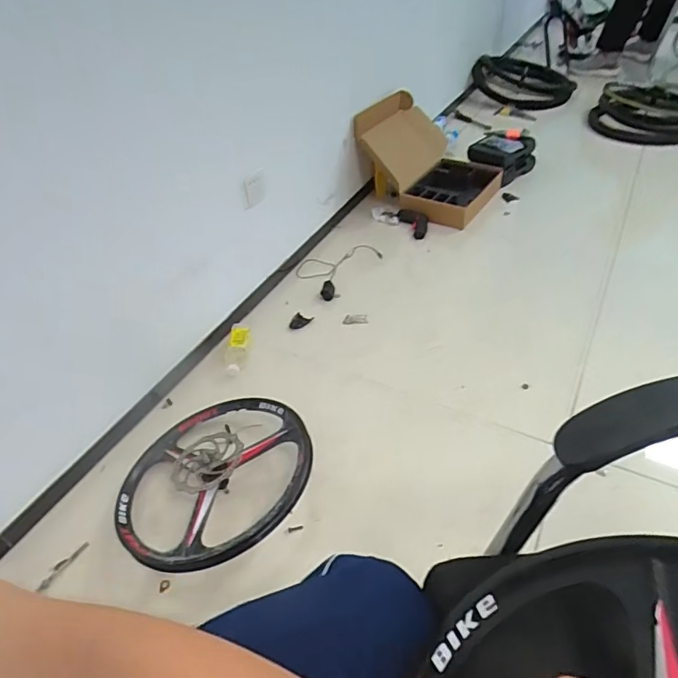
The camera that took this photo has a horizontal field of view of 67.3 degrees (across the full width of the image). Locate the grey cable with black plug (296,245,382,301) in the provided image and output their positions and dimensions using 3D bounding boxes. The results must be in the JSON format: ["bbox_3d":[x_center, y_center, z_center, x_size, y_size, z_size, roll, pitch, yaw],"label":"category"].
[{"bbox_3d":[-0.006,-0.243,1.726,0.198,0.045,0.318,25,51,31],"label":"grey cable with black plug"}]

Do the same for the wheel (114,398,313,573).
[{"bbox_3d":[-0.254,0.286,1.051,0.406,0.092,0.389,-2,43,2],"label":"wheel"}]

